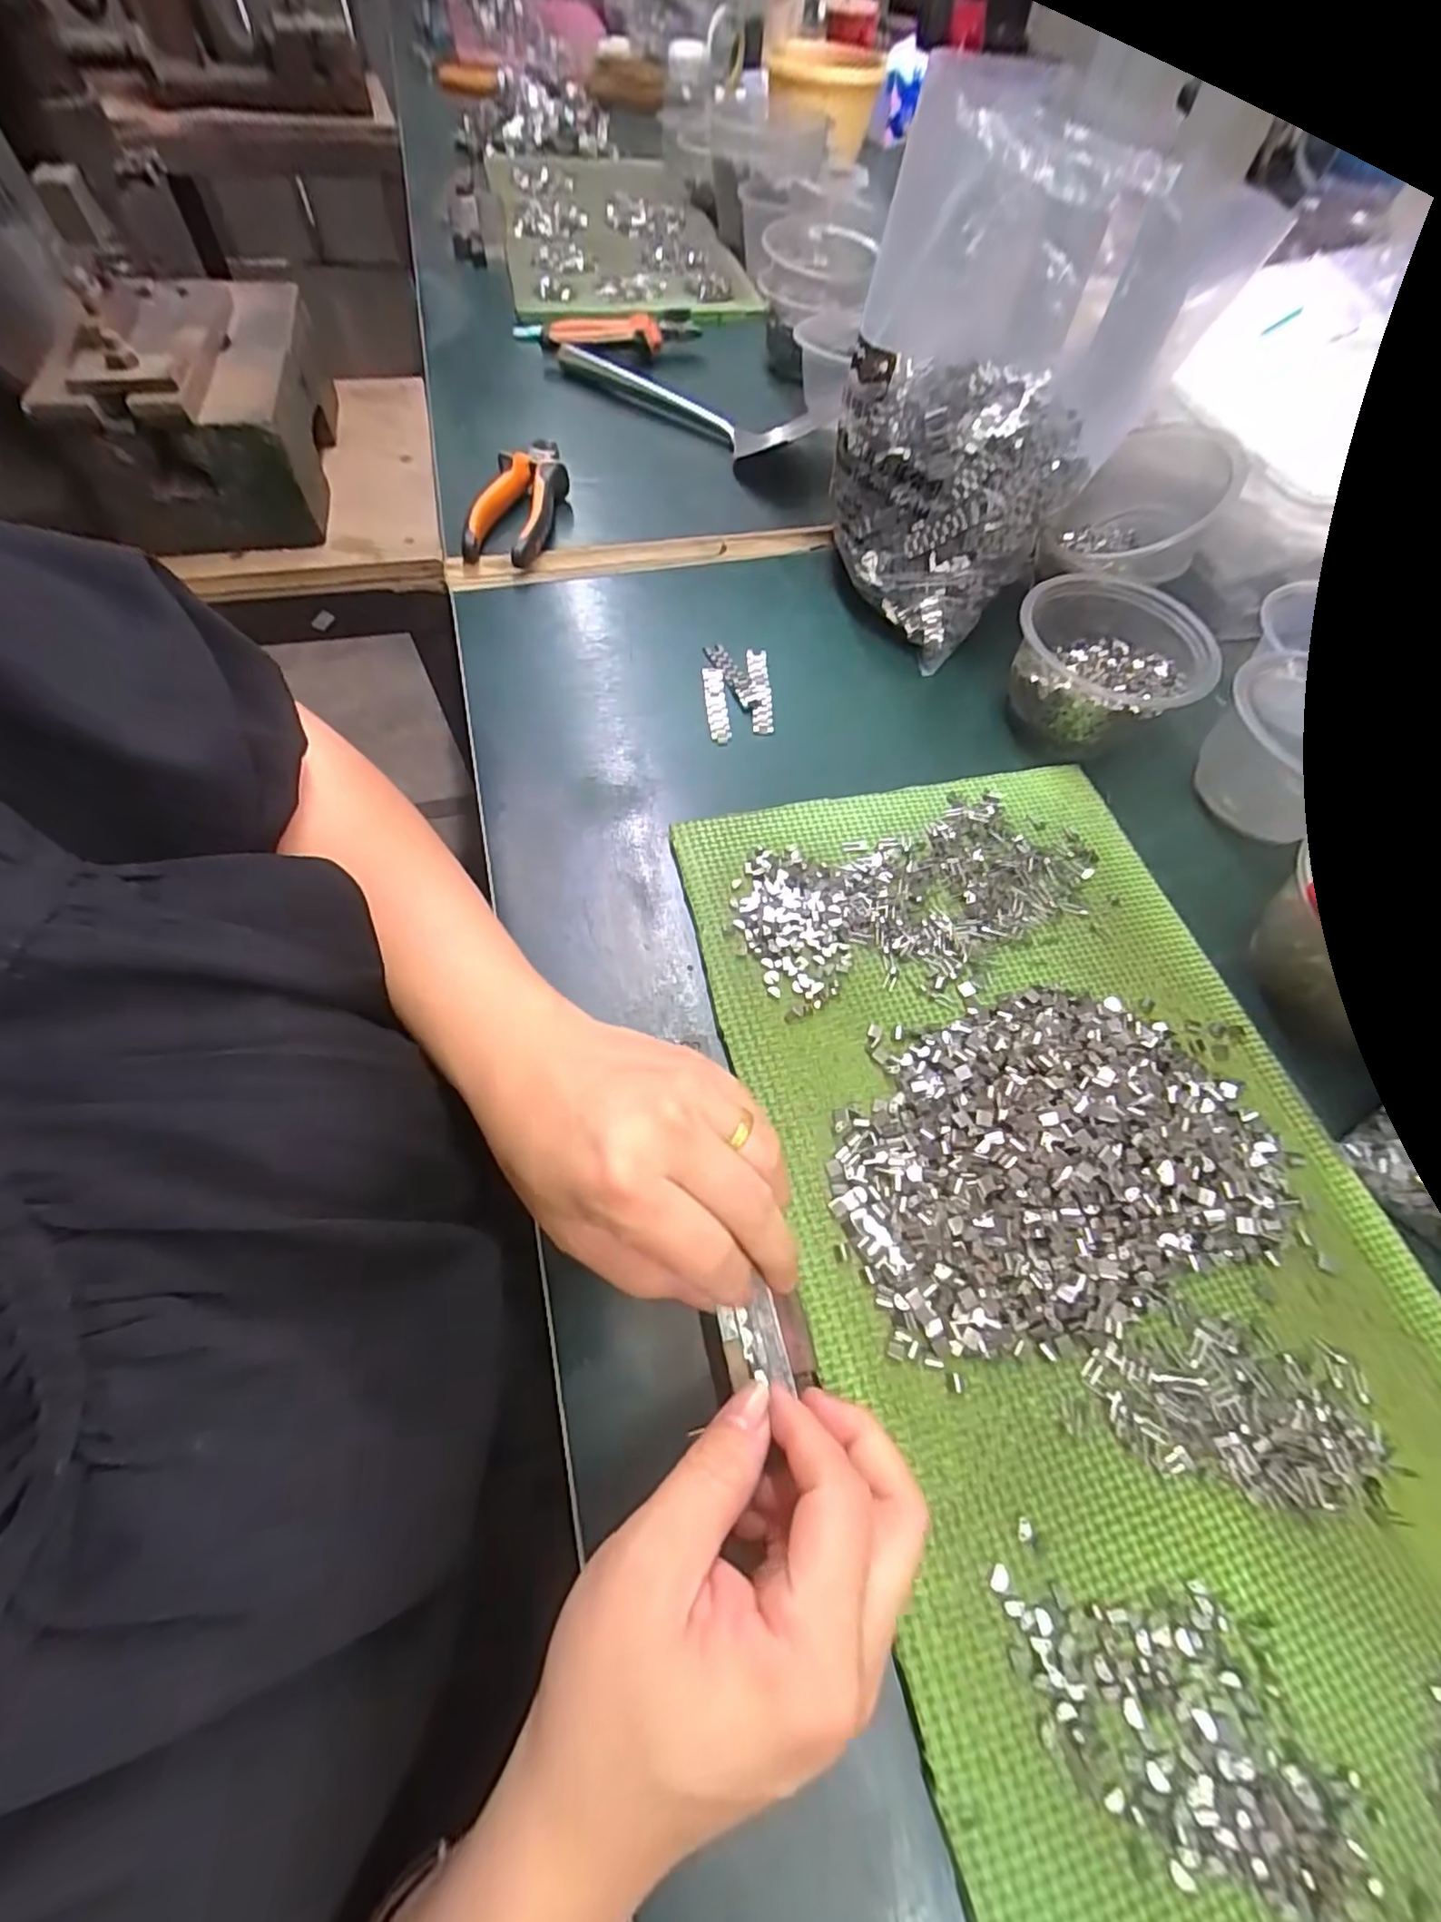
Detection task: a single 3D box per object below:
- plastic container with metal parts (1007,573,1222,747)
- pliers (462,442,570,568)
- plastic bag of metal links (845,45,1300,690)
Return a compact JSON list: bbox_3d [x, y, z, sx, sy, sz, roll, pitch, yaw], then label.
[{"bbox_3d":[0.236,-0.184,0.396,0.109,0.066,0.103,1,61,-2],"label":"plastic container with metal parts"},{"bbox_3d":[-0.148,-0.340,0.478,0.056,0.027,0.138,6,61,0],"label":"pliers"},{"bbox_3d":[0.157,-0.338,0.394,0.155,0.212,0.172,13,61,4],"label":"plastic bag of metal links"}]

